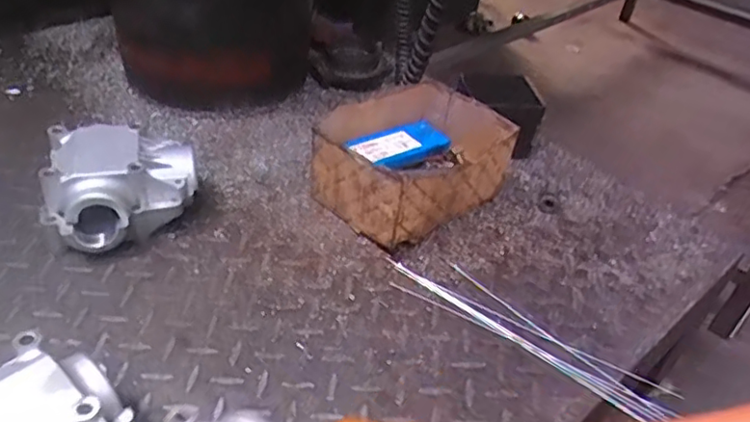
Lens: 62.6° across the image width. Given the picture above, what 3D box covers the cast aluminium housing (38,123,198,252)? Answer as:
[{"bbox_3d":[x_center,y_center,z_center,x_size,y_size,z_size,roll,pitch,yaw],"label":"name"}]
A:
[{"bbox_3d":[-0.269,-0.024,0.660,0.144,0.083,0.135,-7,41,-18],"label":"cast aluminium housing"}]

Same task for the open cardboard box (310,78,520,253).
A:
[{"bbox_3d":[0.044,-0.057,0.732,0.169,0.103,0.205,34,46,29],"label":"open cardboard box"}]

